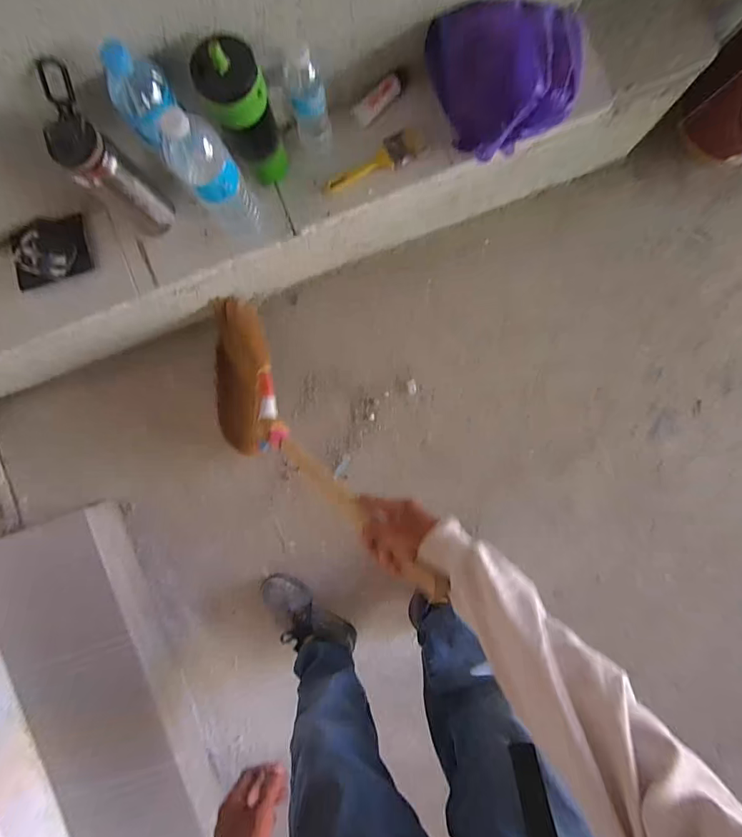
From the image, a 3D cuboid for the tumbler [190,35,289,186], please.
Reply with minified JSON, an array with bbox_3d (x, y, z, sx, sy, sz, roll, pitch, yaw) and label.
[{"bbox_3d":[-0.178,-0.436,0.630,0.077,0.228,0.073,0,91,3],"label":"tumbler"}]

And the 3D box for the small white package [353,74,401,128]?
[{"bbox_3d":[0.012,-0.545,0.730,0.089,0.016,0.033,-38,89,15],"label":"small white package"}]

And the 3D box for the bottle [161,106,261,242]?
[{"bbox_3d":[-0.228,-0.348,0.635,0.080,0.244,0.070,-37,89,2],"label":"bottle"}]

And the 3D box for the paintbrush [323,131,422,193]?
[{"bbox_3d":[0.001,-0.444,0.739,0.181,0.019,0.060,-23,90,3],"label":"paintbrush"}]

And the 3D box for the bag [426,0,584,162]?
[{"bbox_3d":[0.225,-0.550,0.679,0.219,0.111,0.210,-22,90,3],"label":"bag"}]

